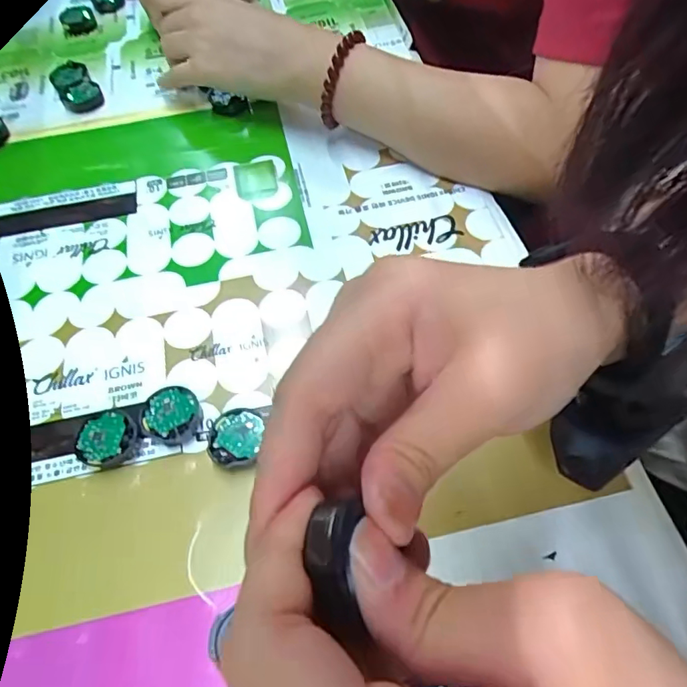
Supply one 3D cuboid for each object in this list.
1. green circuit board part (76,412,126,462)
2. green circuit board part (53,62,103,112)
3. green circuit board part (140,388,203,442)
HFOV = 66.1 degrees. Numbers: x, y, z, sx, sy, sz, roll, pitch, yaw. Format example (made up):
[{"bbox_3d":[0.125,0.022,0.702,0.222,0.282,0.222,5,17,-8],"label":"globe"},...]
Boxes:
[{"bbox_3d":[-0.121,0.048,0.268,0.023,0.010,0.024,-2,59,3],"label":"green circuit board part"},{"bbox_3d":[-0.217,-0.208,0.428,0.031,0.013,0.060,-32,62,-15],"label":"green circuit board part"},{"bbox_3d":[-0.088,0.038,0.273,0.030,0.010,0.028,-2,59,3],"label":"green circuit board part"}]

